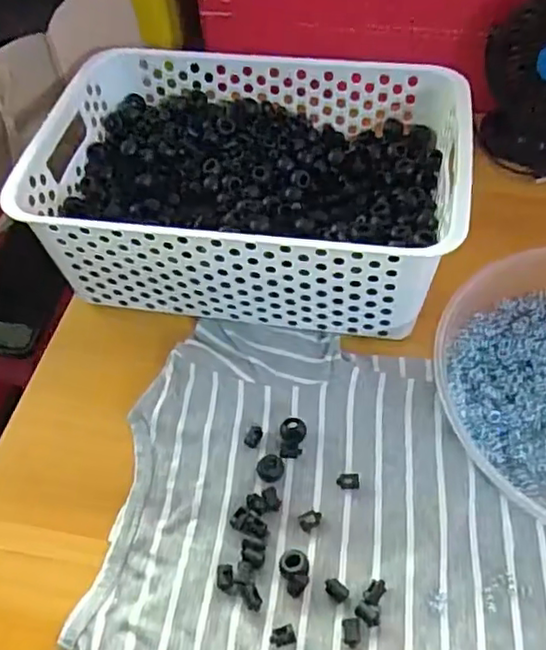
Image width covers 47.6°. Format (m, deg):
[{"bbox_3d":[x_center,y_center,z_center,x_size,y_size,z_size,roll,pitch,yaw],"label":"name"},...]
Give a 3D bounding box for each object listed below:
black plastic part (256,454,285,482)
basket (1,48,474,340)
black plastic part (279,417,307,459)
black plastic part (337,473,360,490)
[{"bbox_3d":[-0.002,0.094,0.407,0.018,0.006,0.017,-2,54,2],"label":"black plastic part"},{"bbox_3d":[-0.013,-0.109,0.488,0.303,0.106,0.205,7,56,8],"label":"basket"},{"bbox_3d":[0.013,0.076,0.417,0.017,0.012,0.027,3,54,6],"label":"black plastic part"},{"bbox_3d":[0.049,0.101,0.401,0.015,0.008,0.010,1,54,4],"label":"black plastic part"}]

